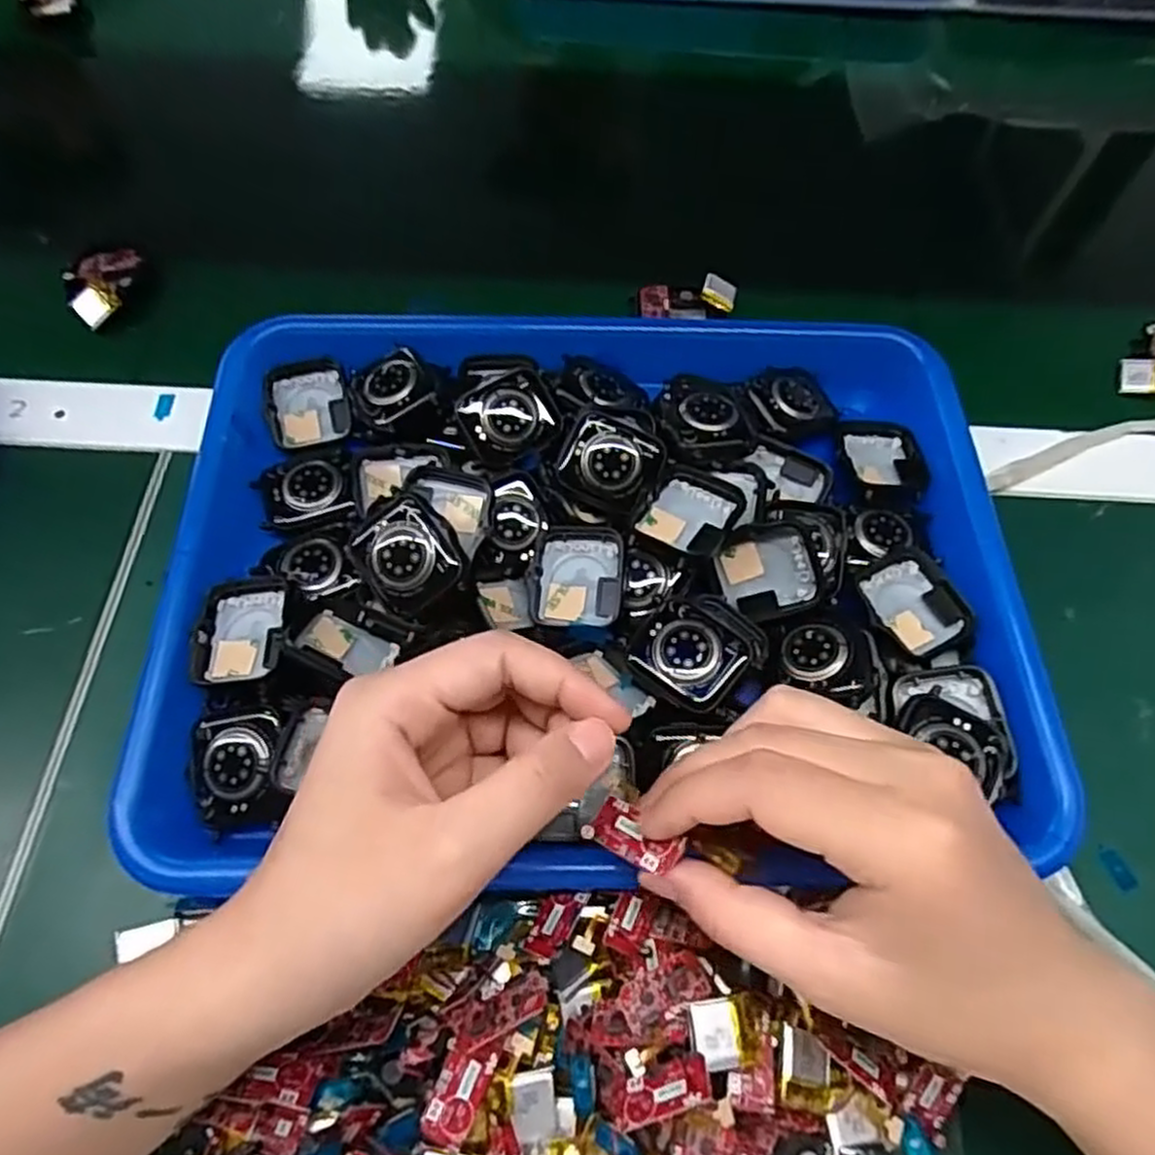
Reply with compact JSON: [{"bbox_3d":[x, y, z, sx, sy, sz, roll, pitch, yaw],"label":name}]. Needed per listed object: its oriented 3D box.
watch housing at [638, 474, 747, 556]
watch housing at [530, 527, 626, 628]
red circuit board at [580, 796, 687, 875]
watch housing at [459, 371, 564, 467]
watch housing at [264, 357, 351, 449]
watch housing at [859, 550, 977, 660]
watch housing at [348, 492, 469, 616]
[{"bbox_3d":[0.045,-0.024,0.304,0.035,0.015,0.035,29,65,13],"label":"watch housing"},{"bbox_3d":[0.000,-0.002,0.300,0.034,0.014,0.041,4,62,1],"label":"watch housing"},{"bbox_3d":[0.017,0.076,0.225,0.029,0.005,0.015,15,59,37],"label":"red circuit board"},{"bbox_3d":[-0.029,-0.068,0.324,0.037,0.006,0.033,-31,92,-12],"label":"watch housing"},{"bbox_3d":[-0.122,-0.079,0.346,0.035,0.010,0.040,-12,79,-17],"label":"watch housing"},{"bbox_3d":[0.132,0.011,0.300,0.036,0.009,0.040,-22,65,-12],"label":"watch housing"},{"bbox_3d":[-0.064,-0.008,0.280,0.035,0.007,0.041,-42,78,6],"label":"watch housing"}]

